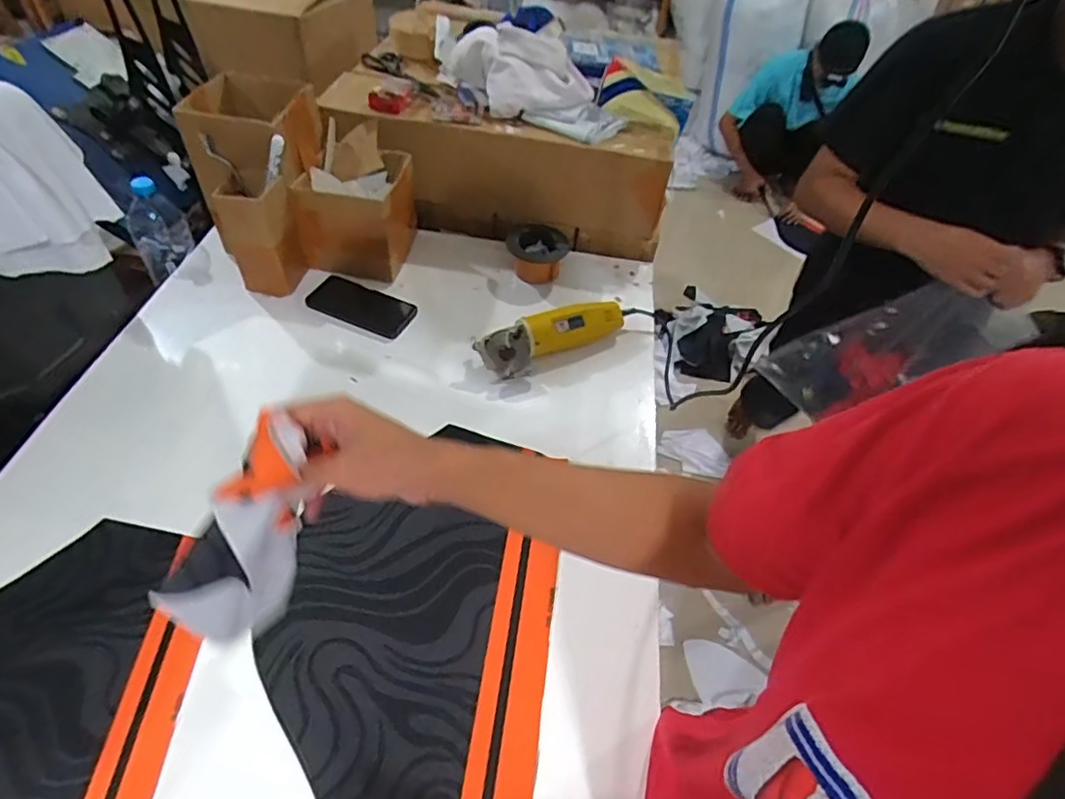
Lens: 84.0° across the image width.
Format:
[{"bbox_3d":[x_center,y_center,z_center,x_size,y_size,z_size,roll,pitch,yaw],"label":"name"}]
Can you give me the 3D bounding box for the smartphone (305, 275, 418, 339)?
[{"bbox_3d":[-0.275,-0.156,0.970,0.172,0.016,0.089,20,49,10],"label":"smartphone"}]

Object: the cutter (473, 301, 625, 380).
[{"bbox_3d":[0.037,-0.093,0.916,0.247,0.064,0.074,-14,52,-18],"label":"cutter"}]

